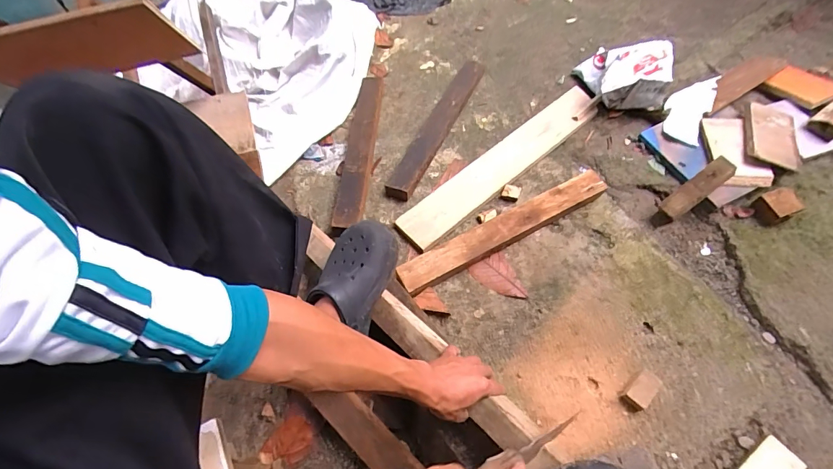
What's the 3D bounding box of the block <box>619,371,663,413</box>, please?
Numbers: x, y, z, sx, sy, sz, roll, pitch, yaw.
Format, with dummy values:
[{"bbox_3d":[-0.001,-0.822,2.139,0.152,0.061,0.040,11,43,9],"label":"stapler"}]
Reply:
[{"bbox_3d":[0.383,0.268,0.697,0.067,0.021,0.039,-40,66,-20],"label":"block"}]

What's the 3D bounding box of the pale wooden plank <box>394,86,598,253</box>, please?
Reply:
[{"bbox_3d":[0.215,-0.174,0.975,0.615,0.022,0.104,-37,65,-18],"label":"pale wooden plank"}]

